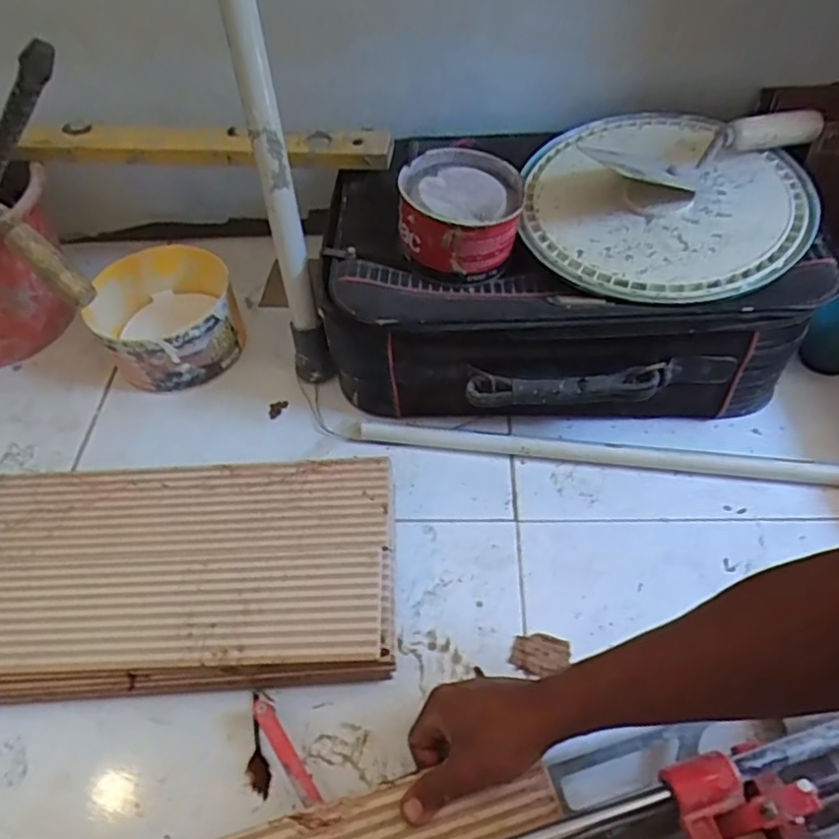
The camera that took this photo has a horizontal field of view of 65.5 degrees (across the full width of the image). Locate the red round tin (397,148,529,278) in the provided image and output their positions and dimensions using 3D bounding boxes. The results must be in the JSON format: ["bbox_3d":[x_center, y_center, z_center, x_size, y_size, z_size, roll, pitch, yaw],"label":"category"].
[{"bbox_3d":[0.043,-0.221,0.687,0.126,0.071,0.138,-2,51,3],"label":"red round tin"}]

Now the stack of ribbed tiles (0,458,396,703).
[{"bbox_3d":[-0.222,0.148,0.611,0.400,0.073,0.206,-4,51,2],"label":"stack of ribbed tiles"}]

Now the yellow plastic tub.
[{"bbox_3d":[-0.312,-0.124,0.821,0.165,0.096,0.179,-18,52,-10],"label":"yellow plastic tub"}]

